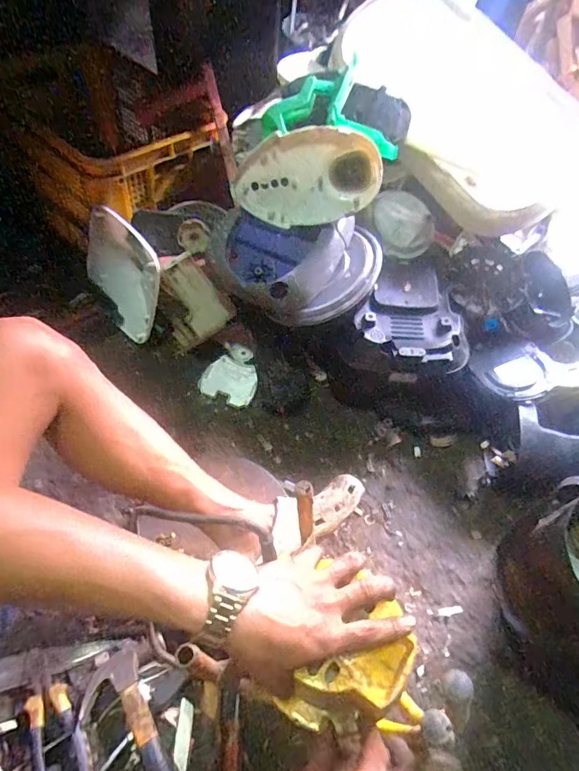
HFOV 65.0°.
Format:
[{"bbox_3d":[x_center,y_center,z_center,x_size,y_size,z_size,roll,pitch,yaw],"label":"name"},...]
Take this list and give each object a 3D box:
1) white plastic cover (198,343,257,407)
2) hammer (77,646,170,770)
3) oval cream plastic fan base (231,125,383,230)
[{"bbox_3d":[-0.120,-0.023,0.975,0.111,0.020,0.136,22,69,1],"label":"white plastic cover"},{"bbox_3d":[-0.214,0.474,0.594,0.084,0.029,0.215,-21,59,-20],"label":"hammer"},{"bbox_3d":[0.030,-0.362,0.796,0.253,0.150,0.050,-3,27,10],"label":"oval cream plastic fan base"}]

